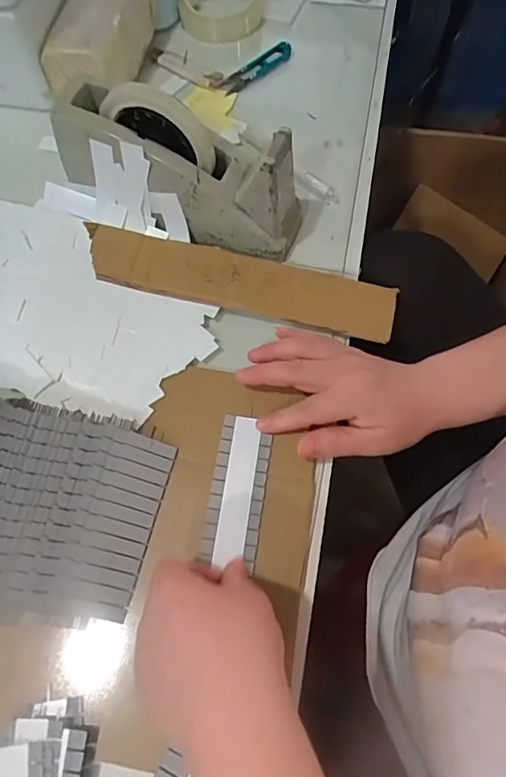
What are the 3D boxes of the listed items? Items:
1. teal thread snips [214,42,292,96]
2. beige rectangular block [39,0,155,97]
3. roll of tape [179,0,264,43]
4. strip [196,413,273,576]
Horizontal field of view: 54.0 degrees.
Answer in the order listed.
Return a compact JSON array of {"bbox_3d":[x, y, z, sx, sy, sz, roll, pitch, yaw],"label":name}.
[{"bbox_3d":[0.001,-0.373,0.578,0.103,0.013,0.025,-41,71,-15],"label":"teal thread snips"},{"bbox_3d":[-0.168,-0.392,0.545,0.077,0.053,0.154,11,67,7],"label":"beige rectangular block"},{"bbox_3d":[-0.037,-0.481,0.617,0.099,0.026,0.099,-1,66,2],"label":"roll of tape"},{"bbox_3d":[-0.011,0.073,0.370,0.040,0.005,0.108,6,66,5],"label":"strip"}]

